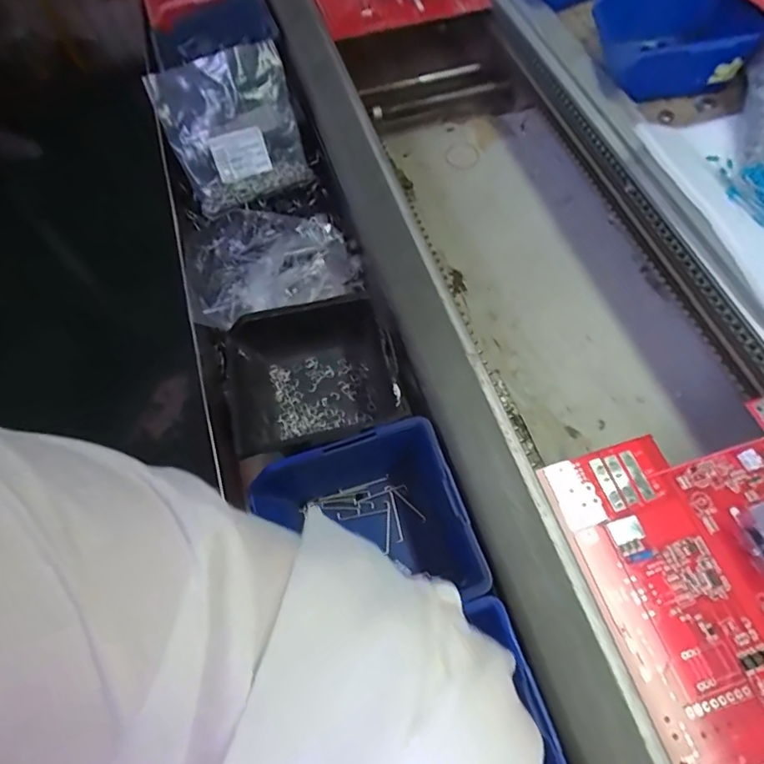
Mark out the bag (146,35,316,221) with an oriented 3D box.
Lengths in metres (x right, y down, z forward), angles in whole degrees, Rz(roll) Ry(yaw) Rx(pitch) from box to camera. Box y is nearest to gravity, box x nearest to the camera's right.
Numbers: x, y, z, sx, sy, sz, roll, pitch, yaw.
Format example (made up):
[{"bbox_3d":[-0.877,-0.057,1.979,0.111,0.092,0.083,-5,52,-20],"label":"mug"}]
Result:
[{"bbox_3d":[-0.137,-0.234,0.487,0.117,0.123,0.029,-20,36,-1],"label":"bag"}]

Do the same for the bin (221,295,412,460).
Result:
[{"bbox_3d":[-0.059,0.000,0.402,0.135,0.067,0.113,-8,60,-4],"label":"bin"}]

